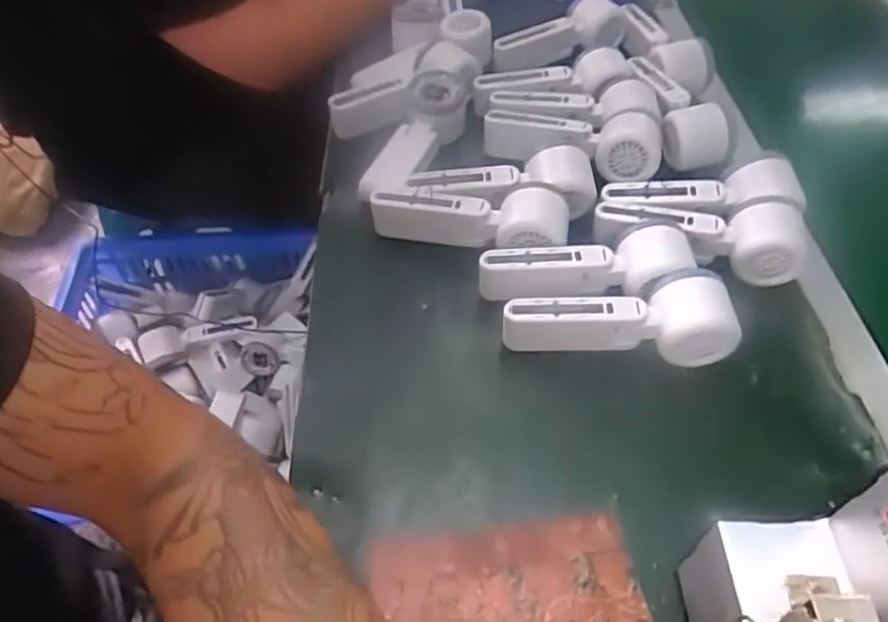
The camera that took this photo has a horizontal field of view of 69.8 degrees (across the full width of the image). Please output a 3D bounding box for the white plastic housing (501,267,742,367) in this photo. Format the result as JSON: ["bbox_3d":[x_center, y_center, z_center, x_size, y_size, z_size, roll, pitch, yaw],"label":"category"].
[{"bbox_3d":[0.127,0.011,0.467,0.160,0.056,0.049,-5,51,-4],"label":"white plastic housing"}]

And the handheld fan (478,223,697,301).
[{"bbox_3d":[0.109,-0.037,0.501,0.160,0.046,0.055,-7,50,11],"label":"handheld fan"}]

